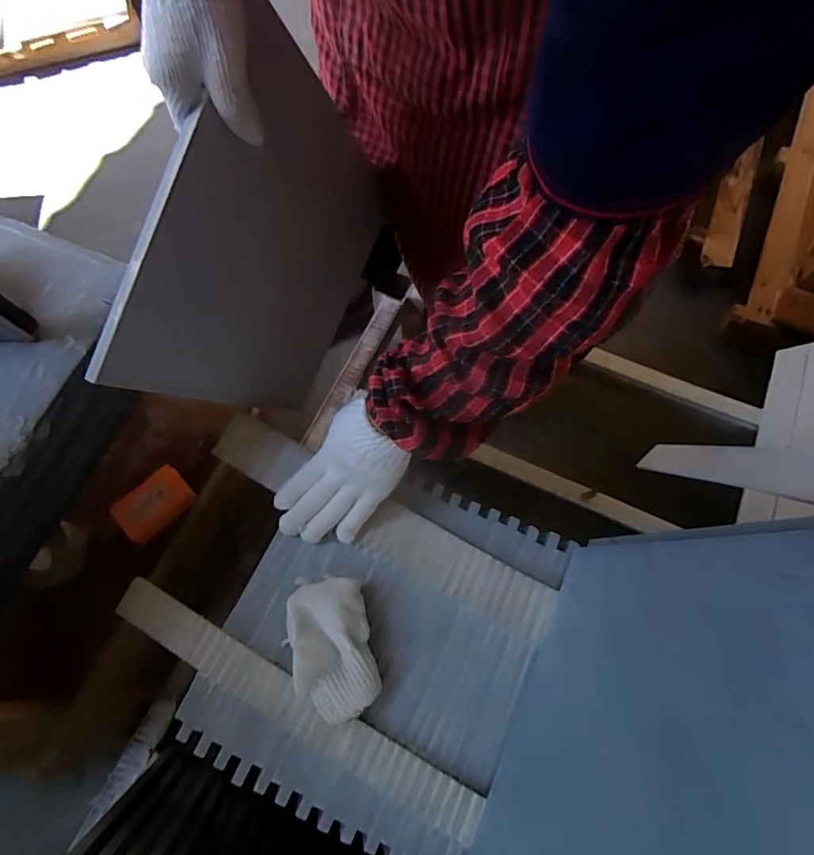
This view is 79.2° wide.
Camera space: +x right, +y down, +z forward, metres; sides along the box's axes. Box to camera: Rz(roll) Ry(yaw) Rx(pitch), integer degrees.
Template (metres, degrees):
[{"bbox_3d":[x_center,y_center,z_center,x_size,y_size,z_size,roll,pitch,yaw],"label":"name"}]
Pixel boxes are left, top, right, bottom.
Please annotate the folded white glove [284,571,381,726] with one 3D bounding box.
[{"bbox_3d":[-0.072,0.202,0.455,0.076,0.035,0.121,-13,68,-6],"label":"folded white glove"}]

